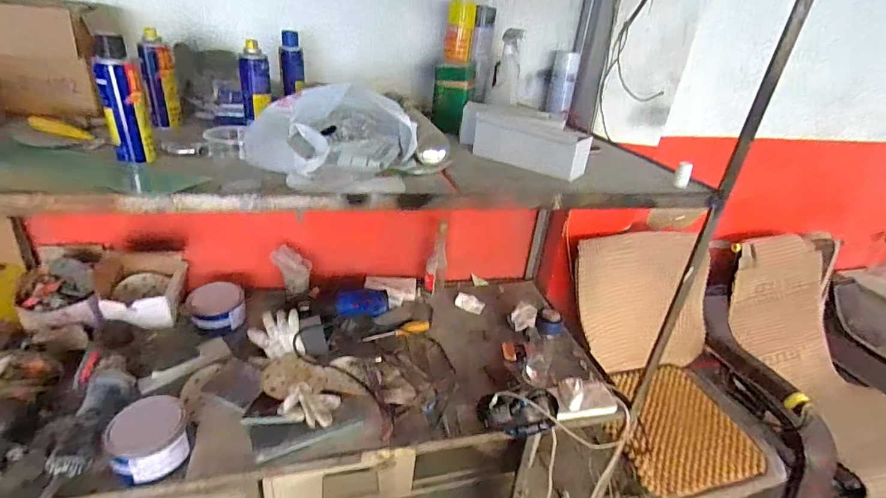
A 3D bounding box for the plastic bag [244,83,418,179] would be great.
[{"bbox_3d":[-0.179,-0.208,0.753,0.213,0.108,0.232,29,36,33],"label":"plastic bag"}]

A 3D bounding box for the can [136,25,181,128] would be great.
[{"bbox_3d":[-0.506,-0.300,0.781,0.049,0.160,0.040,-9,33,-27],"label":"can"}]

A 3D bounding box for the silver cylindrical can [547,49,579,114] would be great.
[{"bbox_3d":[0.326,-0.459,1.200,0.068,0.155,0.058,9,29,3],"label":"silver cylindrical can"}]

